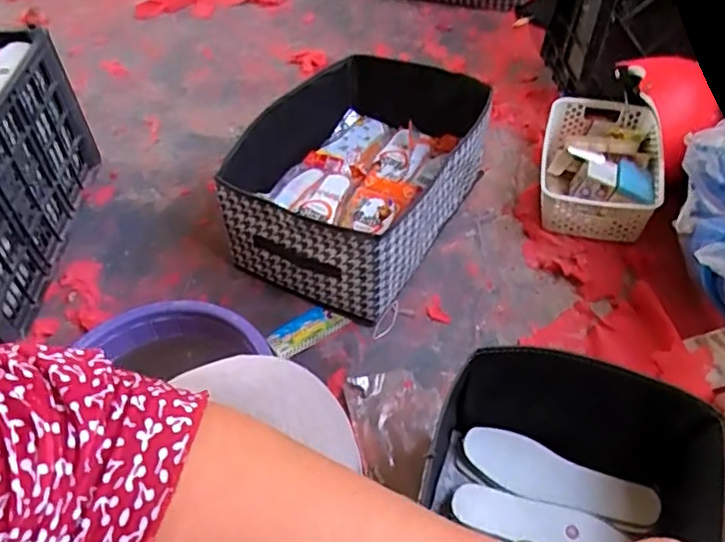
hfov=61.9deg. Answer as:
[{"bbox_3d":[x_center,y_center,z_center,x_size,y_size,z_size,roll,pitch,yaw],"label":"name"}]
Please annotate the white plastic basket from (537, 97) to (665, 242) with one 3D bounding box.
[{"bbox_3d":[0.424,-0.197,1.085,0.197,0.093,0.301,13,54,12],"label":"white plastic basket"}]

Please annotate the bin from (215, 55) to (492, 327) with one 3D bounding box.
[{"bbox_3d":[0.001,-0.175,1.009,0.314,0.163,0.447,23,57,18],"label":"bin"}]

